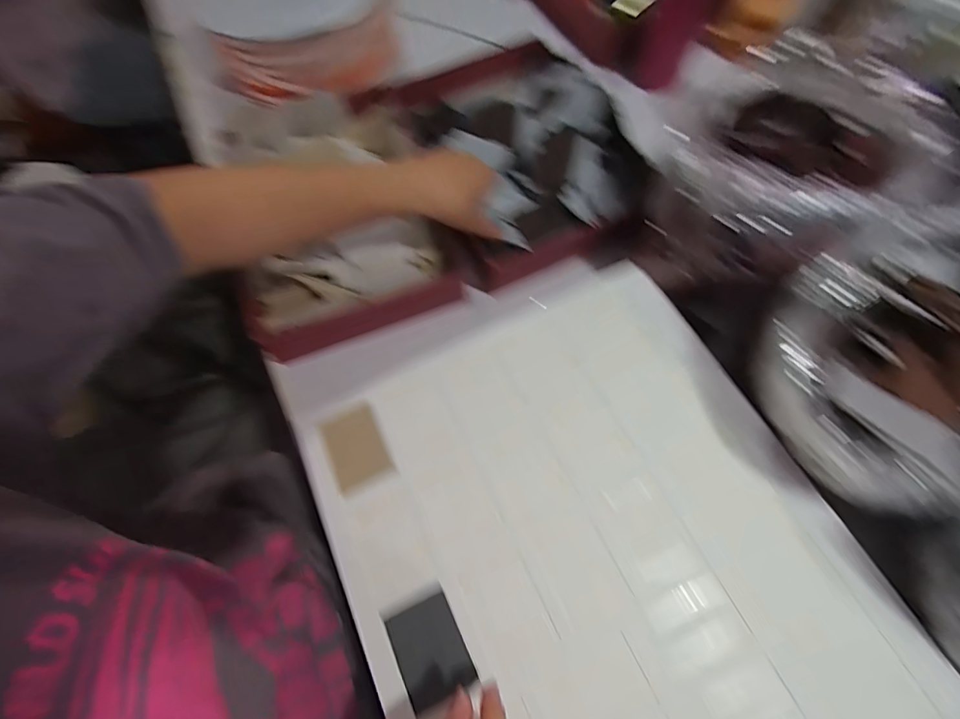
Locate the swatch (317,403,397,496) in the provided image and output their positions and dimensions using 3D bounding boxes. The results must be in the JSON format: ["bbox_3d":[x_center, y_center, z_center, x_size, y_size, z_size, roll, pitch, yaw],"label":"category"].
[{"bbox_3d":[-0.104,0.072,0.364,0.047,0.005,0.064,-26,67,-7],"label":"swatch"}]

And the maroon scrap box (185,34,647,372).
[{"bbox_3d":[-0.060,-0.200,0.493,0.425,0.071,0.299,-18,67,-6],"label":"maroon scrap box"}]

